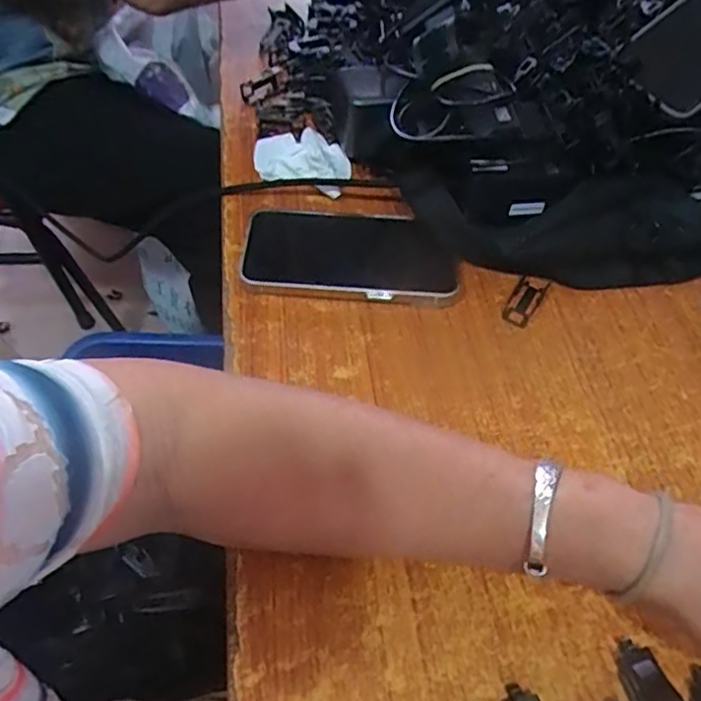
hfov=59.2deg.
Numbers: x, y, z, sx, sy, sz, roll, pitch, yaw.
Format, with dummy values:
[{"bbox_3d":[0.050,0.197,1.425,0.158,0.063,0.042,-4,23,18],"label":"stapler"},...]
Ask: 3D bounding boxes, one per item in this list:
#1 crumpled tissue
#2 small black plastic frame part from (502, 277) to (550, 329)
[{"bbox_3d":[-0.034,-0.149,0.476,0.067,0.015,0.078,-29,60,-22],"label":"crumpled tissue"},{"bbox_3d":[0.120,-0.034,0.421,0.019,0.004,0.044,29,58,17],"label":"small black plastic frame part"}]

